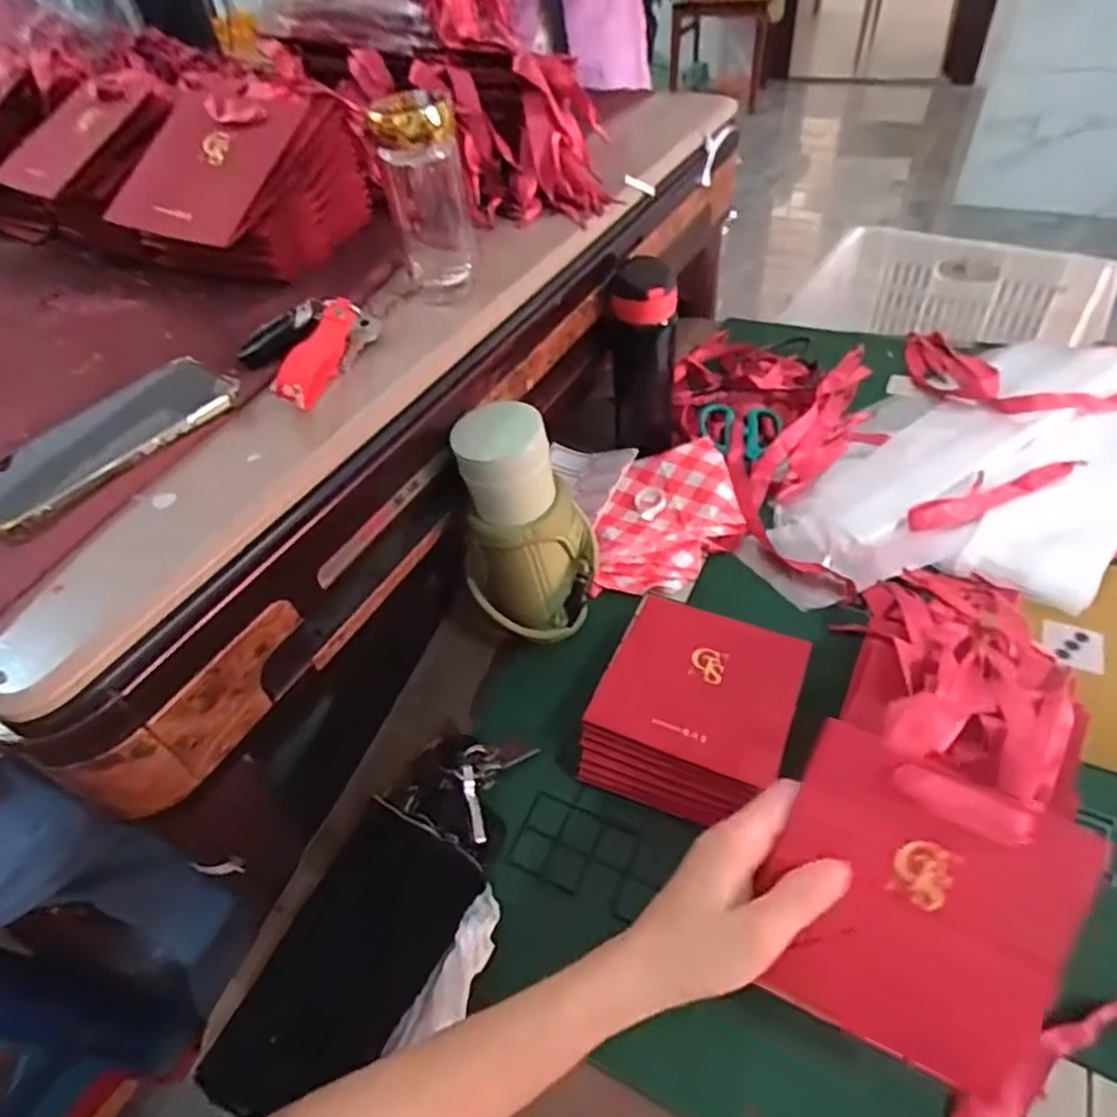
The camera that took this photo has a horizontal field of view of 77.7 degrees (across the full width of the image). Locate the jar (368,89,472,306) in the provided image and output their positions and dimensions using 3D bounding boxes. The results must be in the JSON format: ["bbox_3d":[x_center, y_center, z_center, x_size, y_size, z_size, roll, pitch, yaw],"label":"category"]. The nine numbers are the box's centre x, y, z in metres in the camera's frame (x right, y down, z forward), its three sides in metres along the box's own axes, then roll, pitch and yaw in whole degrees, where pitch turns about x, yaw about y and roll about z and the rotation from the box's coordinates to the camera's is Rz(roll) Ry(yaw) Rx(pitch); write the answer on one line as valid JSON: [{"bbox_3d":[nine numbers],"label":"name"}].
[{"bbox_3d":[-0.093,-0.254,0.504,0.051,0.139,0.051,-11,47,-3],"label":"jar"}]

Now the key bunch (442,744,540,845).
[{"bbox_3d":[-0.051,0.176,0.529,0.071,0.029,0.066,-10,47,-2],"label":"key bunch"}]

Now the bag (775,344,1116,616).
[{"bbox_3d":[0.468,-0.102,0.709,0.490,0.030,0.274,-31,52,-21],"label":"bag"}]

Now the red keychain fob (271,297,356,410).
[{"bbox_3d":[-0.162,-0.136,0.477,0.018,0.041,0.108,0,48,7],"label":"red keychain fob"}]

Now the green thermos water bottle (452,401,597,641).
[{"bbox_3d":[-0.026,-0.015,0.565,0.105,0.209,0.079,-11,47,-3],"label":"green thermos water bottle"}]

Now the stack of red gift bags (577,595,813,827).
[{"bbox_3d":[0.108,0.117,0.546,0.142,0.052,0.169,16,51,20],"label":"stack of red gift bags"}]

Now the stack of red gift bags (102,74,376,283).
[{"bbox_3d":[-0.267,-0.319,0.593,0.131,0.109,0.185,18,52,21],"label":"stack of red gift bags"}]

